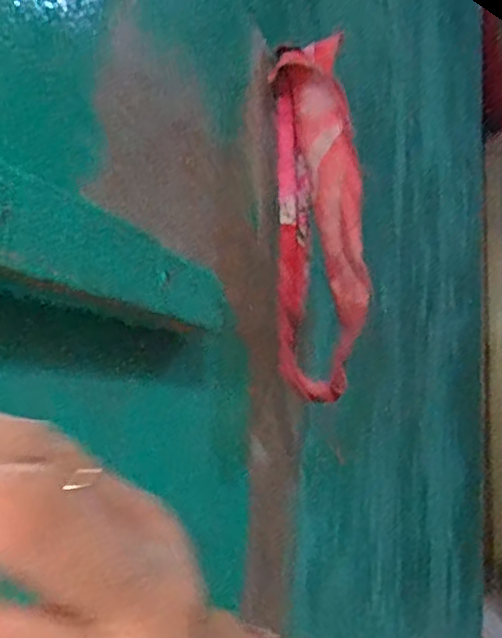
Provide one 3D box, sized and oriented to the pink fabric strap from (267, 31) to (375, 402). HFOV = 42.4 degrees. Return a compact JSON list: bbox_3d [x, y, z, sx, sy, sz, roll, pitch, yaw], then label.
[{"bbox_3d":[0.053,-0.093,0.517,0.071,0.295,0.056,3,-8,-2],"label":"pink fabric strap"}]

